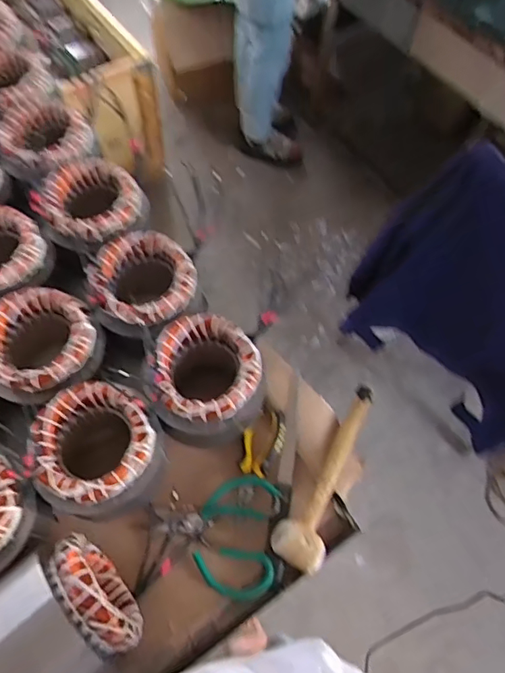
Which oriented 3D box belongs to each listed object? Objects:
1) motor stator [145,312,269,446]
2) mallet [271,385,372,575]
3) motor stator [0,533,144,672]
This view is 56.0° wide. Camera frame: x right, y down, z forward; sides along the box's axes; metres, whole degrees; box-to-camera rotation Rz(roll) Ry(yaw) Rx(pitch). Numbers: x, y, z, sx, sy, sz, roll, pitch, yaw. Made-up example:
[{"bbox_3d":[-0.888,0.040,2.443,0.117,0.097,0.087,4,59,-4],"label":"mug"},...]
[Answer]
[{"bbox_3d":[-0.061,0.061,0.617,0.138,0.124,0.139,1,64,-3],"label":"motor stator"},{"bbox_3d":[0.107,0.185,0.655,0.063,0.056,0.276,28,54,10],"label":"mallet"},{"bbox_3d":[-0.200,0.302,0.483,0.140,0.131,0.125,-36,71,-19],"label":"motor stator"}]

